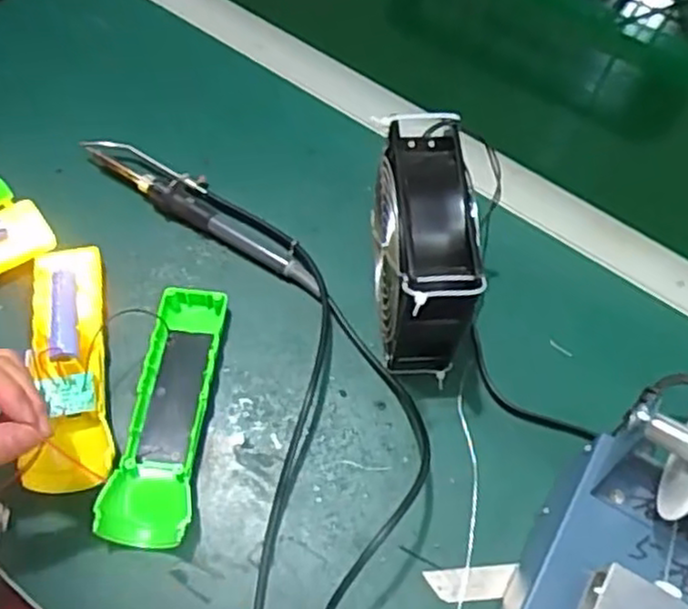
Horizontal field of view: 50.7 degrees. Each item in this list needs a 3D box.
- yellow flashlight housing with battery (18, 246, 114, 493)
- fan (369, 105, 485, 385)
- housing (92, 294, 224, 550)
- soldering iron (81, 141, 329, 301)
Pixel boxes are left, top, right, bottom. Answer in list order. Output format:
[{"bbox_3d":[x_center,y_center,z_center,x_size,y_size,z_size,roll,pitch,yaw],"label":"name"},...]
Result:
[{"bbox_3d":[-0.170,0.034,0.452,0.046,0.031,0.157,-8,64,-6],"label":"yellow flashlight housing with battery"},{"bbox_3d":[0.049,-0.028,0.460,0.052,0.115,0.124,-1,60,-3],"label":"fan"},{"bbox_3d":[-0.108,0.065,0.453,0.049,0.027,0.164,5,60,1],"label":"housing"},{"bbox_3d":[-0.098,-0.069,0.529,0.211,0.020,0.033,29,63,14],"label":"soldering iron"}]

